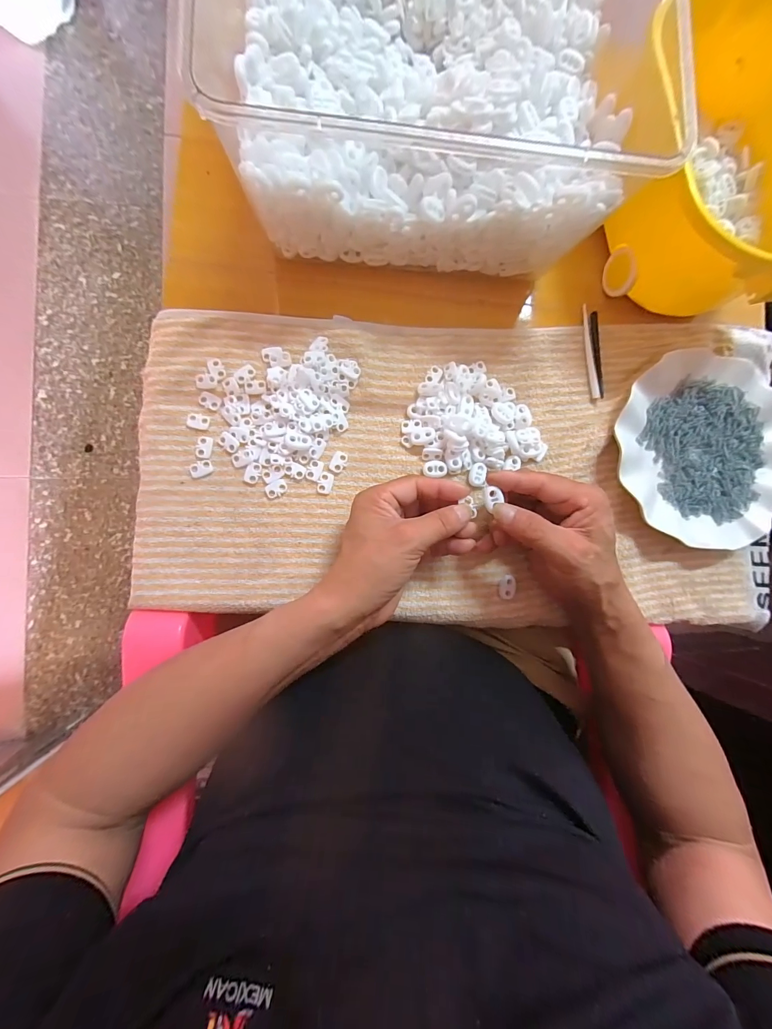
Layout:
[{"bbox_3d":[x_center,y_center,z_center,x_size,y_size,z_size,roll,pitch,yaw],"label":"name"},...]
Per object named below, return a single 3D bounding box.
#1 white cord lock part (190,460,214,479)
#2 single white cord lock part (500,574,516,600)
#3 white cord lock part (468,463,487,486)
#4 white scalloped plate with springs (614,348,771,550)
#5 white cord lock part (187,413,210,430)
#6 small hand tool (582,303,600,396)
[{"bbox_3d":[-0.158,-0.039,0.318,0.018,0.004,0.012,-27,90,-8],"label":"white cord lock part"},{"bbox_3d":[0.110,0.066,0.338,0.014,0.004,0.022,3,87,-5],"label":"single white cord lock part"},{"bbox_3d":[0.084,-0.036,0.341,0.014,0.006,0.022,17,85,-6],"label":"white cord lock part"},{"bbox_3d":[0.307,-0.064,0.361,0.178,0.017,0.176,0,87,-7],"label":"white scalloped plate with springs"},{"bbox_3d":[-0.161,-0.080,0.320,0.018,0.004,0.012,11,85,-6],"label":"white cord lock part"},{"bbox_3d":[0.200,-0.159,0.365,0.008,0.004,0.092,-3,87,-5],"label":"small hand tool"}]

